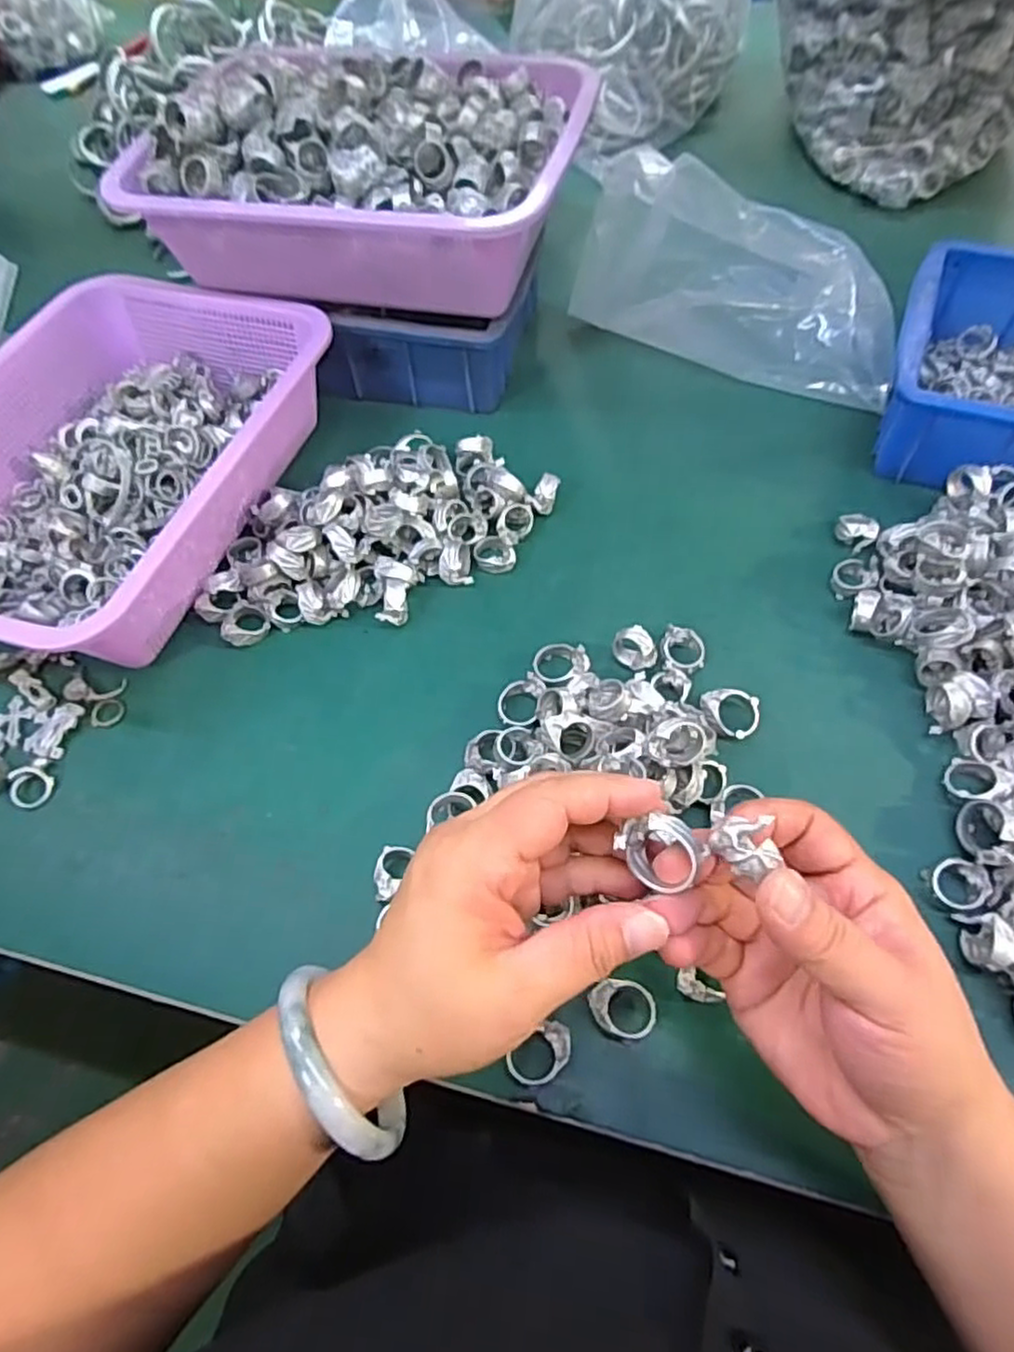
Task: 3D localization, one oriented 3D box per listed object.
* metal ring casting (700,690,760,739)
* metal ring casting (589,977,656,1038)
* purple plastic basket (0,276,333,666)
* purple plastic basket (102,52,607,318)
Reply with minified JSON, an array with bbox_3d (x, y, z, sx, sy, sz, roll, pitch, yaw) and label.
[{"bbox_3d":[0.125,0.021,0.387,0.033,0.011,0.025,5,61,7],"label":"metal ring casting"},{"bbox_3d":[0.053,0.153,0.318,0.030,0.010,0.023,4,61,7],"label":"metal ring casting"},{"bbox_3d":[-0.268,-0.144,0.471,0.219,0.074,0.299,14,62,12],"label":"purple plastic basket"},{"bbox_3d":[-0.102,-0.358,0.488,0.307,0.096,0.212,4,61,7],"label":"purple plastic basket"}]

